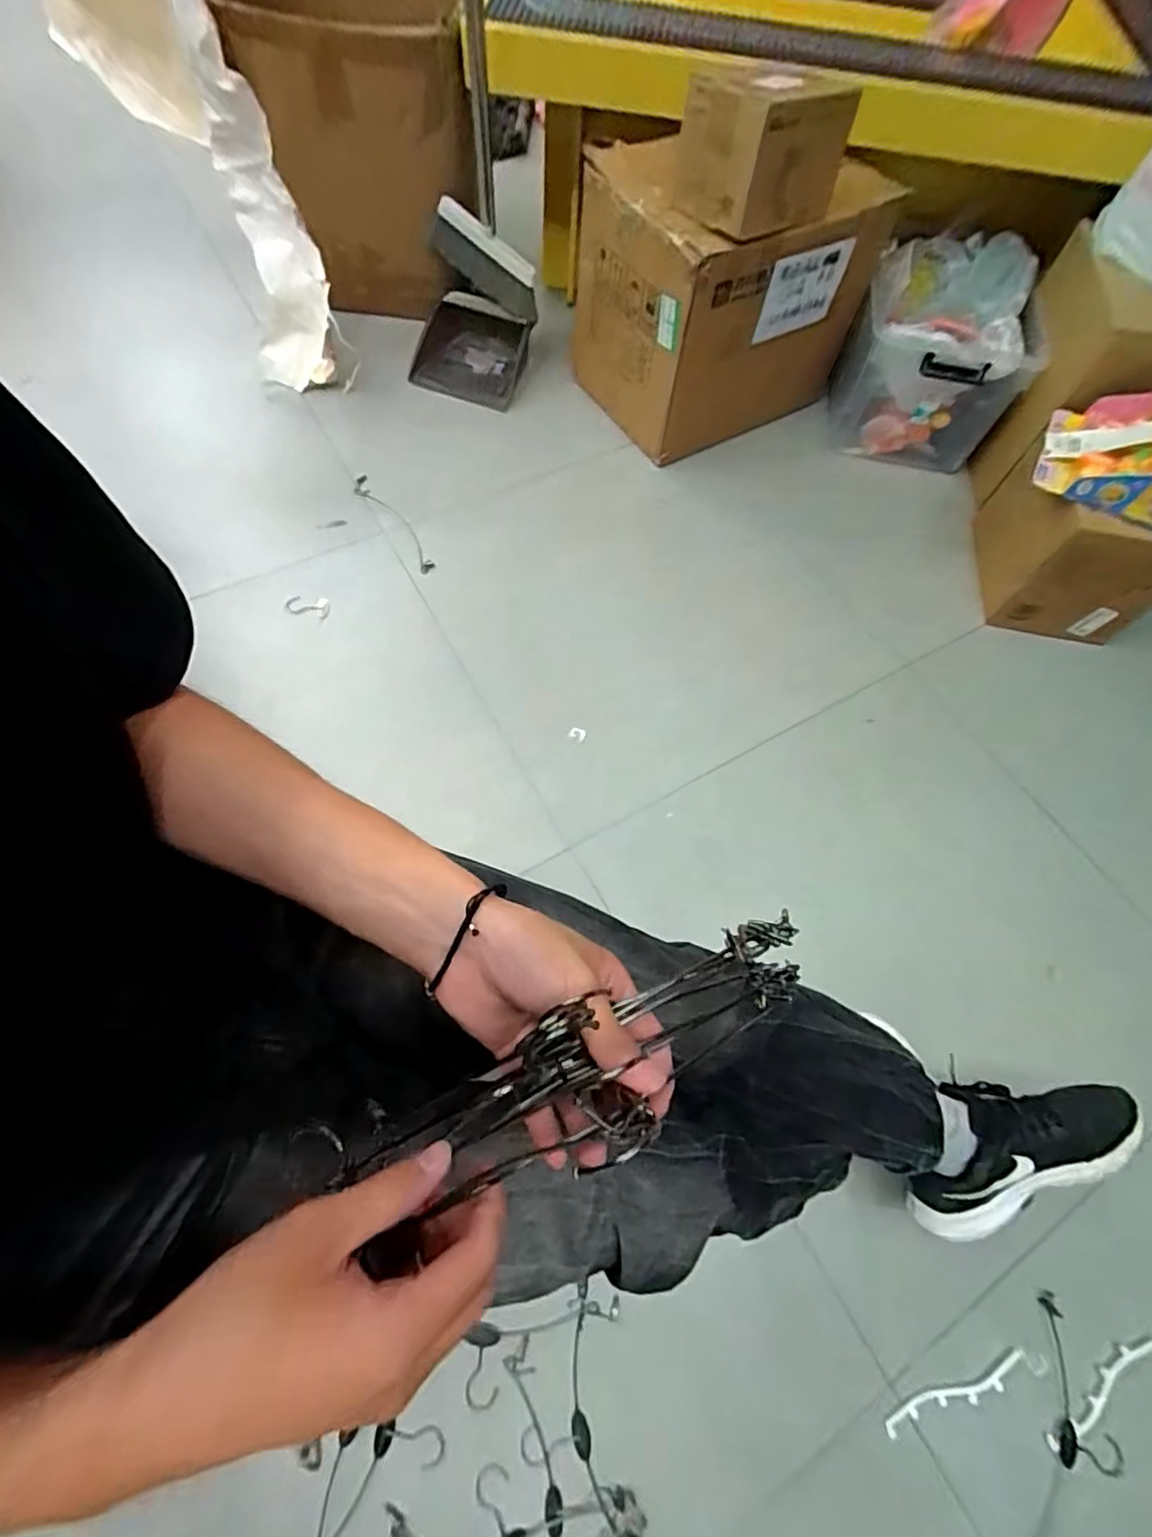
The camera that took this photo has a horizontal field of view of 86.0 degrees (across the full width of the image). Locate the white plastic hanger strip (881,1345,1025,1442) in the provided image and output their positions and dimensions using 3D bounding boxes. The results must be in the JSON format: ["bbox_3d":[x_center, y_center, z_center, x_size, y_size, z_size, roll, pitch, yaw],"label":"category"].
[{"bbox_3d":[0.457,0.748,0.739,0.194,0.005,0.026,-14,65,-9],"label":"white plastic hanger strip"}]

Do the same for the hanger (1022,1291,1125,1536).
[{"bbox_3d":[0.591,0.802,0.728,0.106,0.015,0.263,23,65,9],"label":"hanger"}]

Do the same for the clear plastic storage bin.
[{"bbox_3d":[0.805,-0.936,1.390,0.373,0.311,0.352,25,66,8],"label":"clear plastic storage bin"}]

